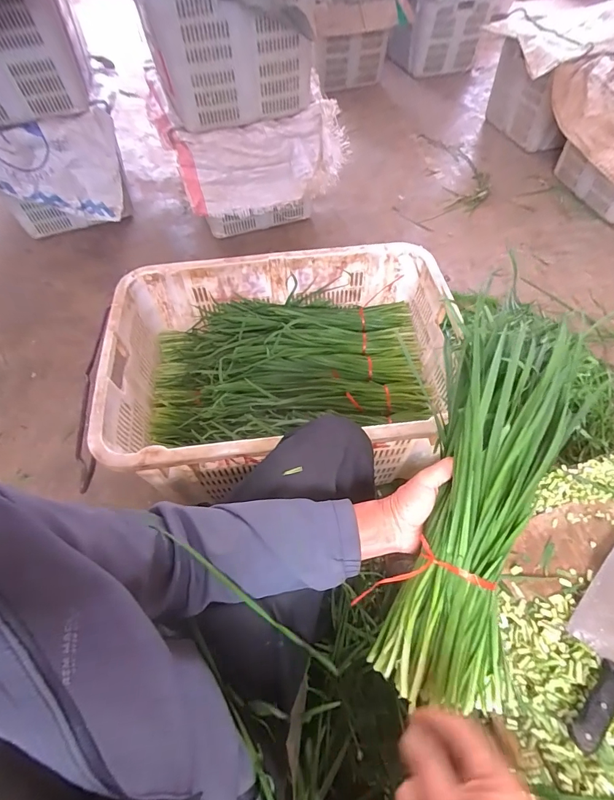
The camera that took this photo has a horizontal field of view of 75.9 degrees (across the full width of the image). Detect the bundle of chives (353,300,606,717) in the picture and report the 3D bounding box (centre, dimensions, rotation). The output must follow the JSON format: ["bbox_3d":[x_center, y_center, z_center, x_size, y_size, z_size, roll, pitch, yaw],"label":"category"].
[{"bbox_3d":[0.201,0.089,0.442,0.147,0.072,0.459,21,76,14],"label":"bundle of chives"}]

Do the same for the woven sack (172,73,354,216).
[{"bbox_3d":[-0.132,-0.728,1.214,0.491,0.202,0.181,-12,58,-6],"label":"woven sack"}]

